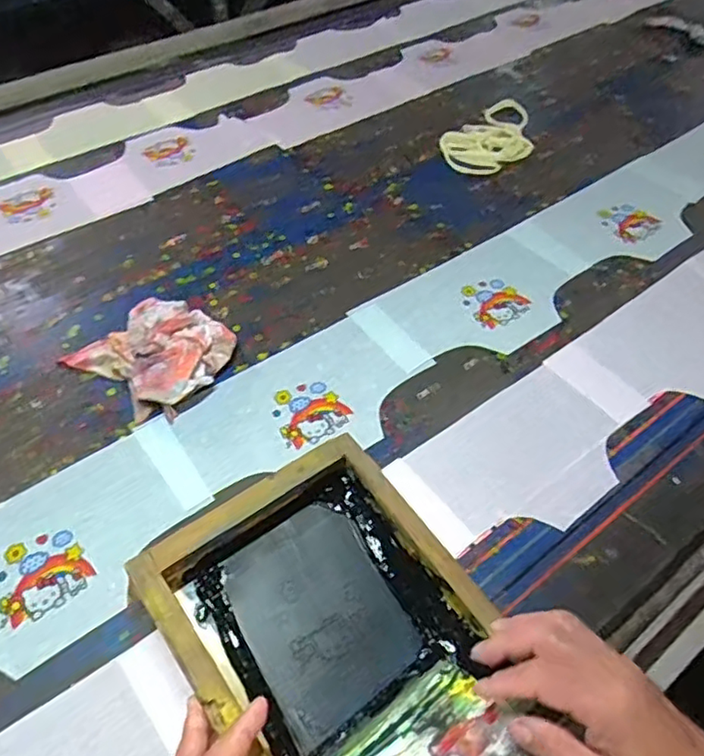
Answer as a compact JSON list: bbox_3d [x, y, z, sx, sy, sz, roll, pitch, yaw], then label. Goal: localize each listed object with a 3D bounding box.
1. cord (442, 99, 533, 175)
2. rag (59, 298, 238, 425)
[{"bbox_3d":[0.234,-0.397,1.005,0.120,0.023,0.212,37,59,26],"label":"cord"},{"bbox_3d":[-0.225,-0.036,0.693,0.159,0.052,0.147,34,58,23],"label":"rag"}]

